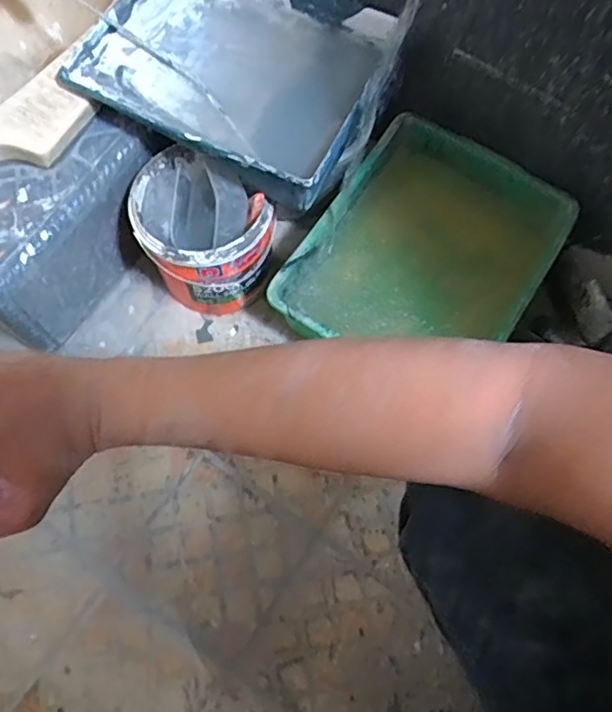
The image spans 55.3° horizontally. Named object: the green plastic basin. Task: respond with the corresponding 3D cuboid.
[{"bbox_3d":[0.165,-0.133,0.833,0.299,0.117,0.375,32,72,10],"label":"green plastic basin"}]

